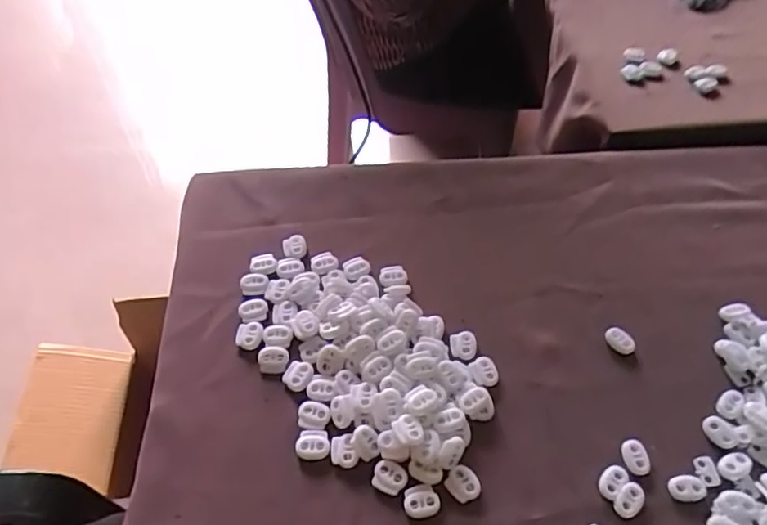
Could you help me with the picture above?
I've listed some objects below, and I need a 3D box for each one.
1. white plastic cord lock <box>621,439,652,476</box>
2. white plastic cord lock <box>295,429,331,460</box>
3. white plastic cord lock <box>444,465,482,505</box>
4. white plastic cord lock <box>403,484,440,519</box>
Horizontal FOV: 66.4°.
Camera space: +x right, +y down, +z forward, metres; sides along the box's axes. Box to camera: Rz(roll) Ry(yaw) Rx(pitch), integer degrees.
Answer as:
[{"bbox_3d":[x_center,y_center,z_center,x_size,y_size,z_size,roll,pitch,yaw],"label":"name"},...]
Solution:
[{"bbox_3d":[0.167,0.128,0.386,0.017,0.006,0.022,-1,55,1],"label":"white plastic cord lock"},{"bbox_3d":[-0.047,0.121,0.390,0.022,0.004,0.020,-9,55,-4],"label":"white plastic cord lock"},{"bbox_3d":[0.051,0.143,0.377,0.021,0.006,0.019,38,64,25],"label":"white plastic cord lock"},{"bbox_3d":[0.024,0.151,0.369,0.022,0.005,0.019,-11,55,-6],"label":"white plastic cord lock"}]

